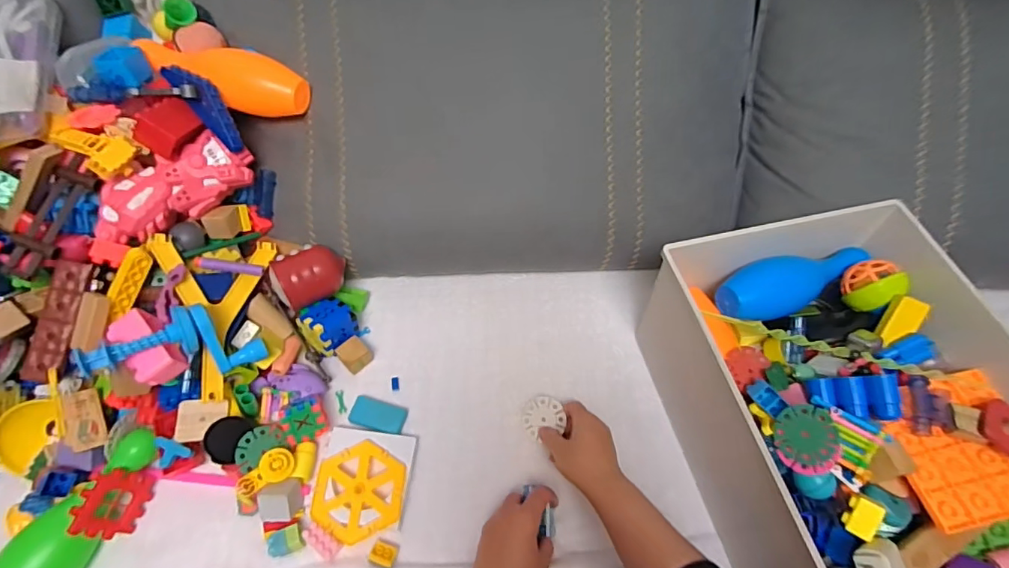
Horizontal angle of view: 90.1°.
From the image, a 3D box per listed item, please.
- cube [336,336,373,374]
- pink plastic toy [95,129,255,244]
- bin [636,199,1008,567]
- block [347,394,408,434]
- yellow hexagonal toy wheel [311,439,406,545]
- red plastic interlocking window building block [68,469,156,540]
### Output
[{"bbox_3d":[-0.179,0.085,0.606,0.034,0.024,0.033,36,64,16],"label":"cube"},{"bbox_3d":[-0.364,-0.106,0.555,0.164,0.053,0.054,-37,68,-22],"label":"pink plastic toy"},{"bbox_3d":[0.351,0.143,0.517,0.301,0.170,0.423,-10,61,-9],"label":"bin"},{"bbox_3d":[-0.145,0.150,0.580,0.064,0.007,0.033,14,60,4],"label":"block"},{"bbox_3d":[-0.152,0.216,0.529,0.092,0.008,0.096,0,60,-4],"label":"yellow hexagonal toy wheel"},{"bbox_3d":[-0.390,0.220,0.504,0.011,0.061,0.062,-3,57,33],"label":"red plastic interlocking window building block"}]

